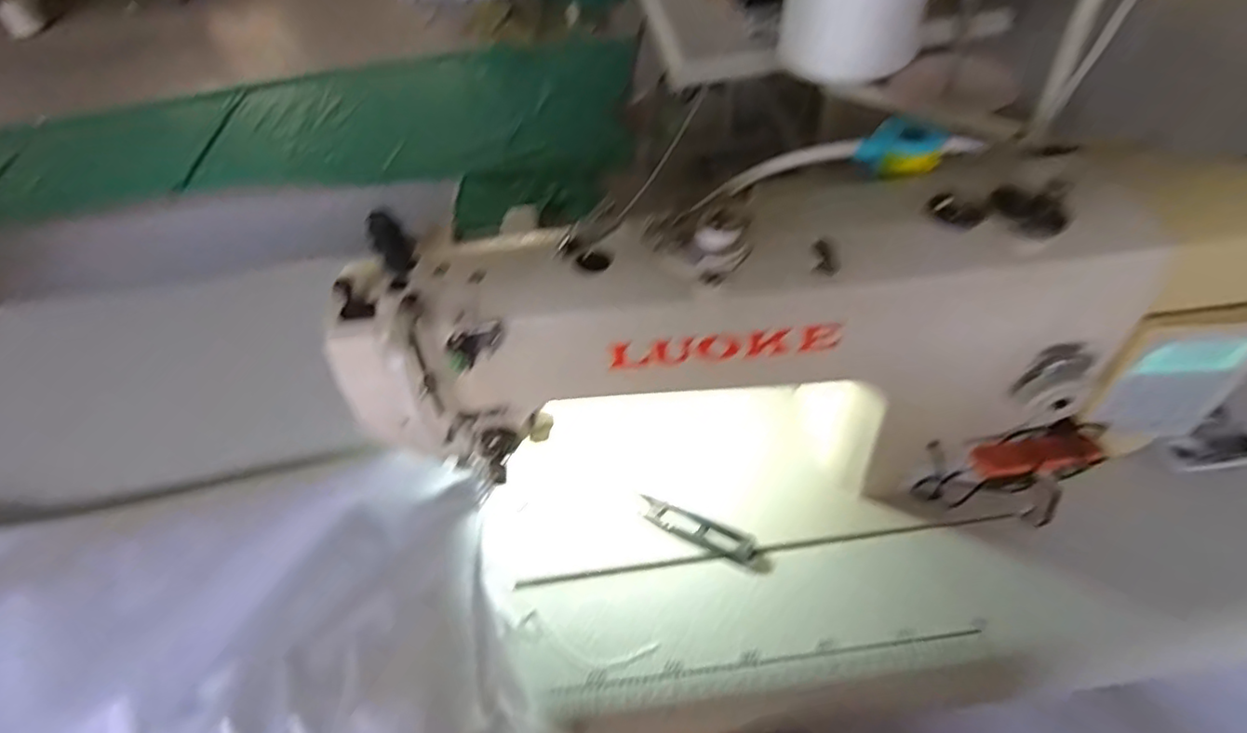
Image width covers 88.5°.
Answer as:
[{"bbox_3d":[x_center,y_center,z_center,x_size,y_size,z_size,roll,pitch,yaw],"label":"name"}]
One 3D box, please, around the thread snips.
[{"bbox_3d":[0.061,0.123,0.472,0.102,0.008,0.021,19,55,22],"label":"thread snips"}]

